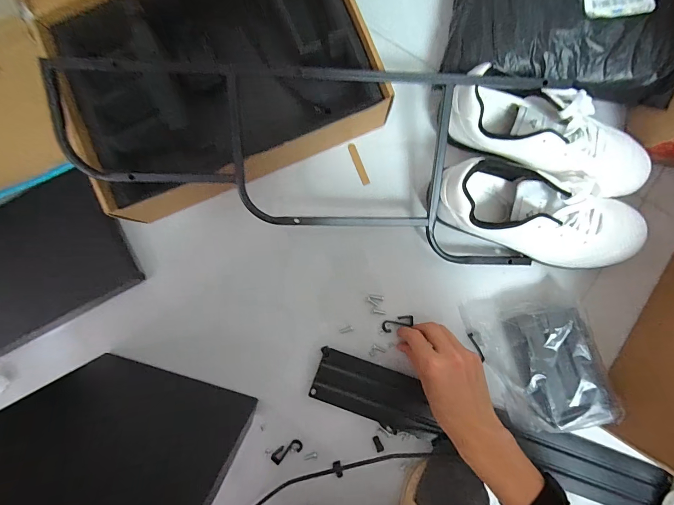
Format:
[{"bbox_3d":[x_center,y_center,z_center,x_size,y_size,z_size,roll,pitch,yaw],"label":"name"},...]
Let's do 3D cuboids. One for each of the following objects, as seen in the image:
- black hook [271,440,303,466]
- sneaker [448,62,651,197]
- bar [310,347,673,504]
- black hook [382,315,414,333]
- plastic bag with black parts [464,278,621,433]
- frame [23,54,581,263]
[{"bbox_3d":[-0.066,0.264,0.449,0.044,0.010,0.017,-34,88,-1],"label":"black hook"},{"bbox_3d":[0.265,-0.144,0.421,0.256,0.089,0.113,20,88,1],"label":"sneaker"},{"bbox_3d":[0.198,0.238,0.445,0.472,0.029,0.069,19,88,1],"label":"bar"},{"bbox_3d":[0.082,0.096,0.456,0.043,0.009,0.015,-17,88,3],"label":"black hook"},{"bbox_3d":[0.251,0.128,0.421,0.126,0.065,0.167,-18,88,0],"label":"plastic bag with black parts"},{"bbox_3d":[-0.016,-0.126,0.400,0.549,0.135,0.219,8,88,1],"label":"frame"}]

